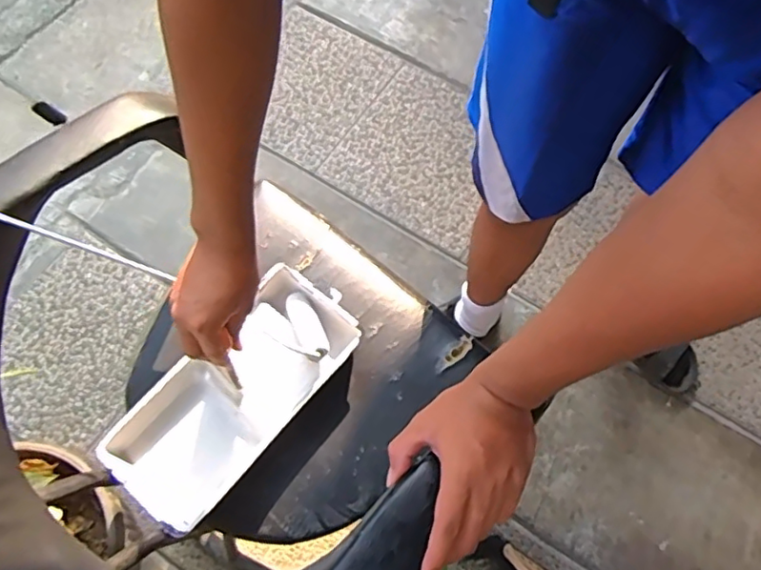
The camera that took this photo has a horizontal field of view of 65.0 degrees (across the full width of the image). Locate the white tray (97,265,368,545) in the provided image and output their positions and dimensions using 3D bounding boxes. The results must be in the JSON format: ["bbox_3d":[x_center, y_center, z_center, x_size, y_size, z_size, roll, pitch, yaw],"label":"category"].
[{"bbox_3d":[-0.180,0.134,0.751,0.159,0.049,0.333,39,73,14],"label":"white tray"}]

